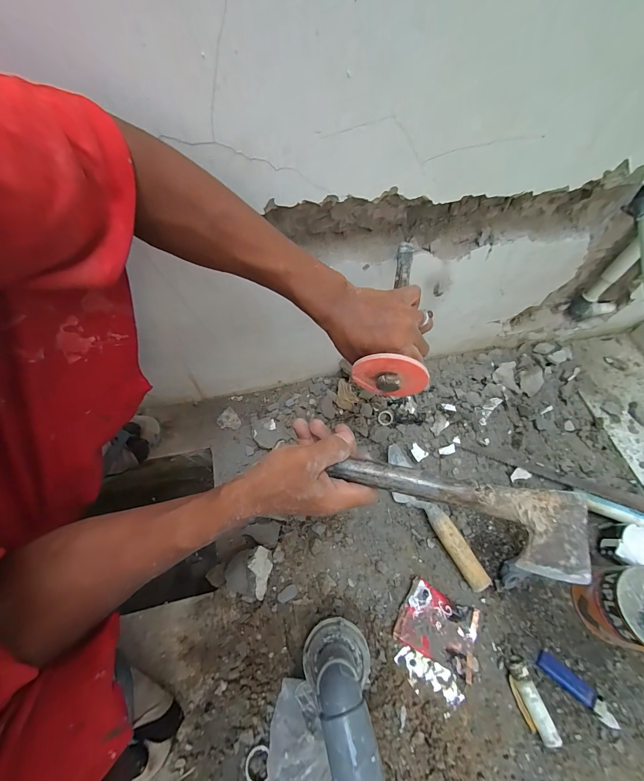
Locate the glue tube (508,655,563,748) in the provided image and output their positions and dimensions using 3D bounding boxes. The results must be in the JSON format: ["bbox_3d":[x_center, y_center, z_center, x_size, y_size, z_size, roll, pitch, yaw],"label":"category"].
[{"bbox_3d":[0.279,0.411,0.426,0.024,0.026,0.087,-14,61,-9],"label":"glue tube"}]

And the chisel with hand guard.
[{"bbox_3d":[0.086,-0.091,0.369,0.075,0.065,0.207,10,63,5],"label":"chisel with hand guard"}]

